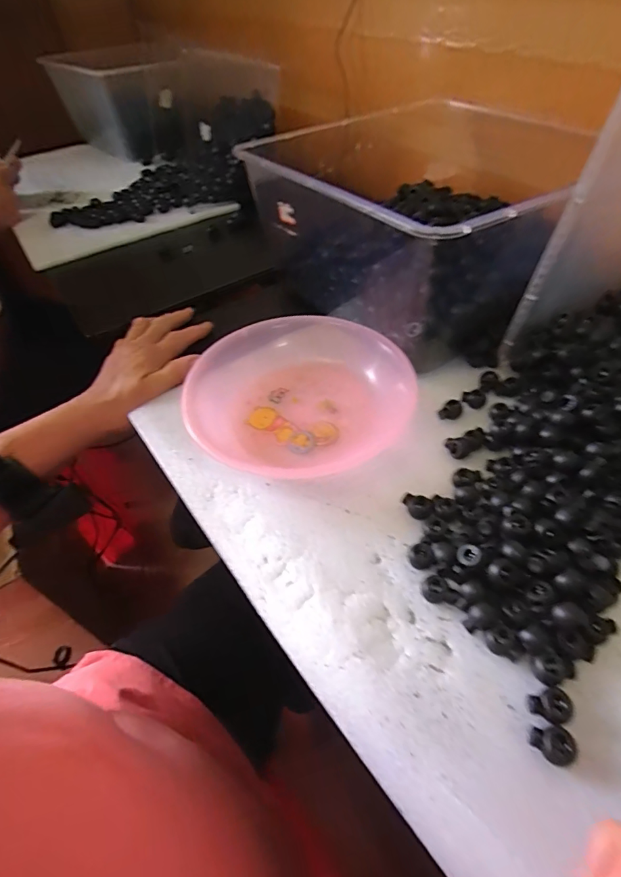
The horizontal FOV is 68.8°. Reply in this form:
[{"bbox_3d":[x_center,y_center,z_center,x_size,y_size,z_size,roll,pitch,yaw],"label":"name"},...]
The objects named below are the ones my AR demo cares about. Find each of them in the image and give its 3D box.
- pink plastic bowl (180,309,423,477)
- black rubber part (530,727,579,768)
[{"bbox_3d":[-0.011,-0.046,0.402,0.198,0.048,0.201,-8,48,-2],"label":"pink plastic bowl"},{"bbox_3d":[0.126,0.158,0.234,0.021,0.008,0.016,8,50,12],"label":"black rubber part"}]

